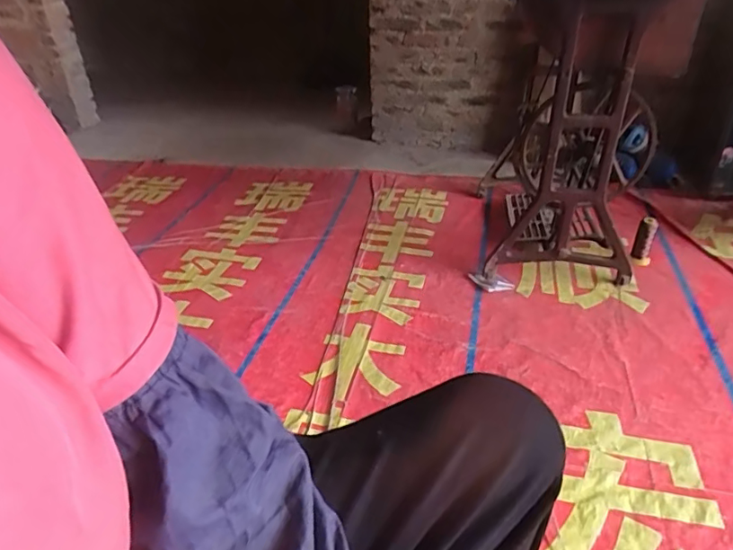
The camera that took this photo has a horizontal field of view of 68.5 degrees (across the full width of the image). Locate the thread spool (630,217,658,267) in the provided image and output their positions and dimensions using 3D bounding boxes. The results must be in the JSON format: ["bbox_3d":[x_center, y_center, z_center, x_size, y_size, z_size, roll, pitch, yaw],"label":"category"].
[{"bbox_3d":[0.785,-0.092,1.521,0.048,0.147,0.055,16,36,25],"label":"thread spool"}]

